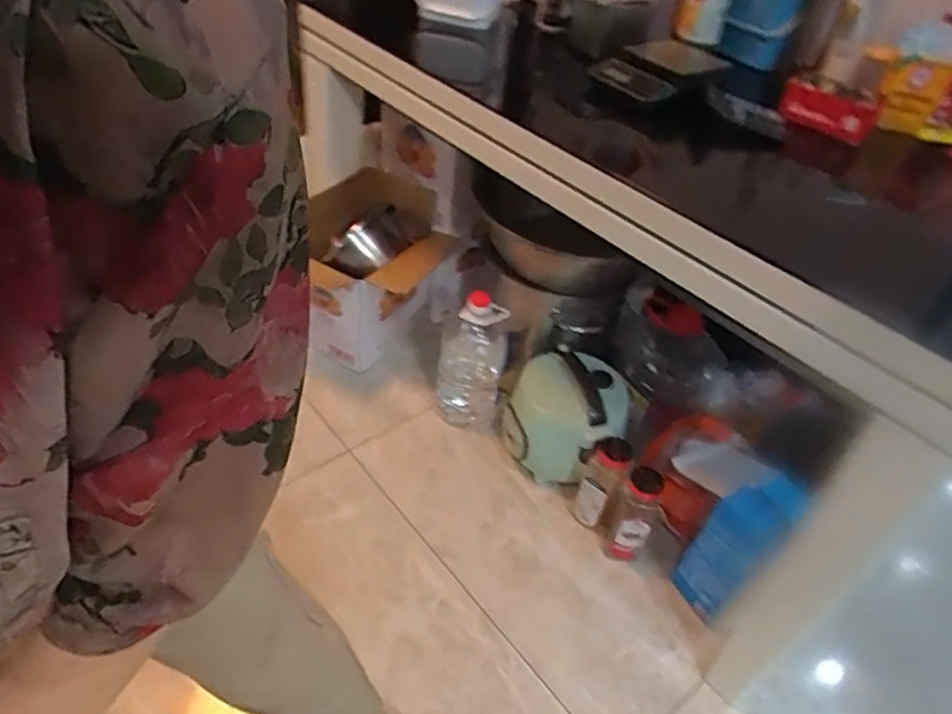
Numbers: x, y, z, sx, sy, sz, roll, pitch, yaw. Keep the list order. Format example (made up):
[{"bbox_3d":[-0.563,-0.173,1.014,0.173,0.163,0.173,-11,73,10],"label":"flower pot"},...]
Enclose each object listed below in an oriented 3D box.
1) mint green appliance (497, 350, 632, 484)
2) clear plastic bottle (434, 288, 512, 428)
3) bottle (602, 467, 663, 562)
[{"bbox_3d":[0.184,0.130,1.400,0.251,0.269,0.267,-25,50,-32],"label":"mint green appliance"},{"bbox_3d":[-0.010,-0.008,1.449,0.156,0.316,0.162,7,41,-2],"label":"clear plastic bottle"},{"bbox_3d":[0.308,0.314,1.248,0.084,0.216,0.090,22,43,16],"label":"bottle"}]

